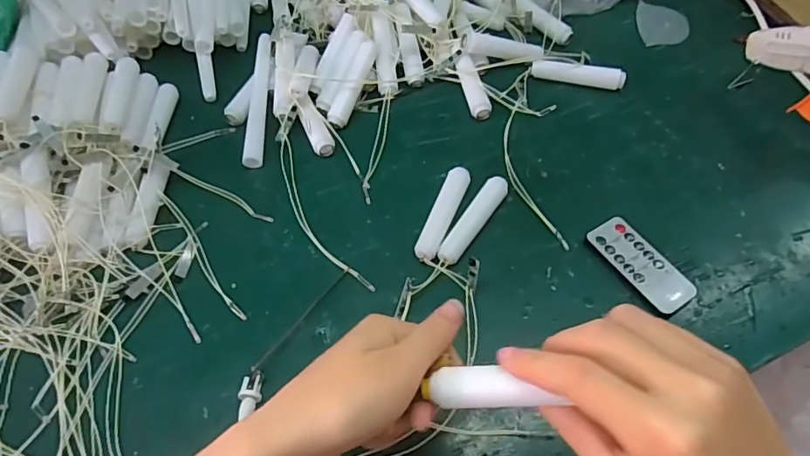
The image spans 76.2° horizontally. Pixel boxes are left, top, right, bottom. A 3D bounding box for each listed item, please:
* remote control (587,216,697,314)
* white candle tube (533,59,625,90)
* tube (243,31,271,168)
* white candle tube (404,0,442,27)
[{"bbox_3d":[0.180,0.026,0.396,0.039,0.009,0.082,-29,60,-18],"label":"remote control"},{"bbox_3d":[0.173,-0.154,0.514,0.089,0.020,0.015,12,57,8],"label":"white candle tube"},{"bbox_3d":[-0.139,-0.124,0.489,0.017,0.020,0.147,-2,60,-2],"label":"tube"},{"bbox_3d":[0.013,-0.231,0.526,0.019,0.012,0.081,-28,60,-17],"label":"white candle tube"}]

